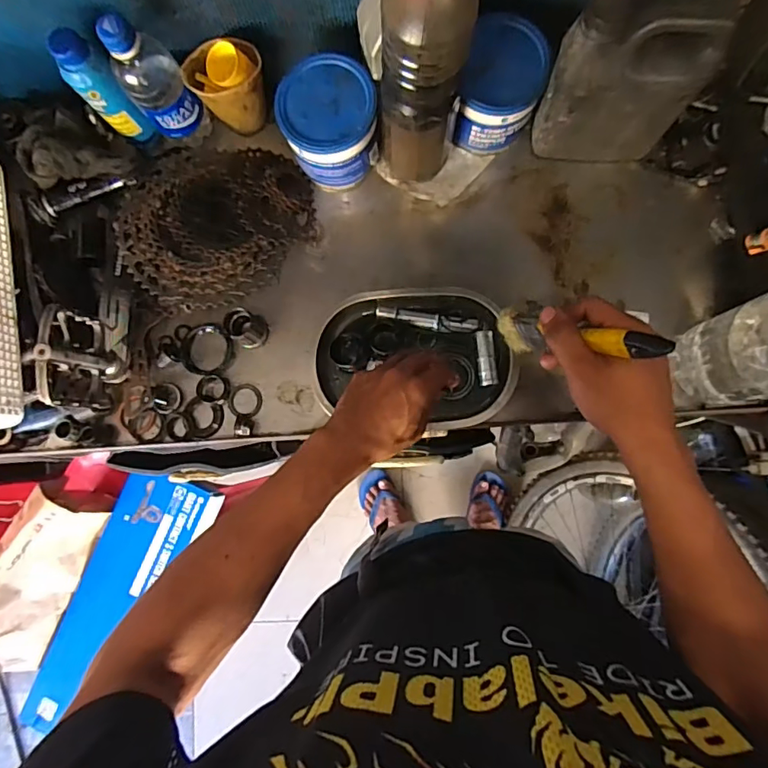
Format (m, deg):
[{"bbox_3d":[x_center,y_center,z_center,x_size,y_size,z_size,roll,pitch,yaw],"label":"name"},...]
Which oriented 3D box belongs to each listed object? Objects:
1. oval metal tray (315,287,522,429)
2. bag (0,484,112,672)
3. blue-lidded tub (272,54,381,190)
[{"bbox_3d":[0.033,-0.029,0.564,0.211,0.027,0.153,-5,83,3],"label":"oval metal tray"},{"bbox_3d":[-0.627,0.349,0.897,0.116,0.138,0.325,28,86,7],"label":"bag"},{"bbox_3d":[-0.056,-0.282,0.567,0.098,0.103,0.099,0,83,4],"label":"blue-lidded tub"}]

